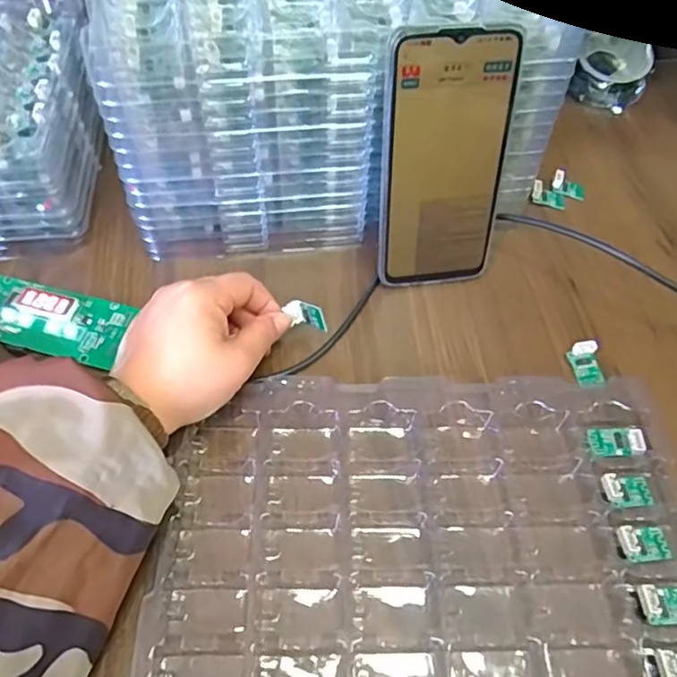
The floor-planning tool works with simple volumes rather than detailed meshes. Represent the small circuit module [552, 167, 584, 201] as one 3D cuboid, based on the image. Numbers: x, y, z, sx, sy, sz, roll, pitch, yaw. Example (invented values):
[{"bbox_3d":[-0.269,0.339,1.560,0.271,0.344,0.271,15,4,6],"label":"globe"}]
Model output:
[{"bbox_3d":[0.187,-0.126,0.489,0.026,0.011,0.025,18,57,13],"label":"small circuit module"}]

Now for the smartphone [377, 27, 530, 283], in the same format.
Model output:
[{"bbox_3d":[0.065,-0.101,0.370,0.076,0.163,0.005,-6,40,-6],"label":"smartphone"}]

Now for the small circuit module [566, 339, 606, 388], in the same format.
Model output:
[{"bbox_3d":[0.160,0.016,0.388,0.018,0.010,0.031,-4,56,-6],"label":"small circuit module"}]

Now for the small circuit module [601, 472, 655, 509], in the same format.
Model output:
[{"bbox_3d":[0.159,0.083,0.332,0.028,0.010,0.019,6,55,1],"label":"small circuit module"}]

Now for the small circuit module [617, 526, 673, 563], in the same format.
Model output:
[{"bbox_3d":[0.161,0.107,0.316,0.027,0.009,0.018,0,55,-4],"label":"small circuit module"}]

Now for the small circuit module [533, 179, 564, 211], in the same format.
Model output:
[{"bbox_3d":[0.167,-0.114,0.478,0.027,0.012,0.018,18,56,9],"label":"small circuit module"}]

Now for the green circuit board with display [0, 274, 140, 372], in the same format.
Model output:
[{"bbox_3d":[-0.185,-0.013,0.387,0.102,0.013,0.045,14,56,6],"label":"green circuit board with display"}]

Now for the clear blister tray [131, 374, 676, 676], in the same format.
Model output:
[{"bbox_3d":[0.052,0.111,0.308,0.281,0.026,0.209,0,55,-3],"label":"clear blister tray"}]

